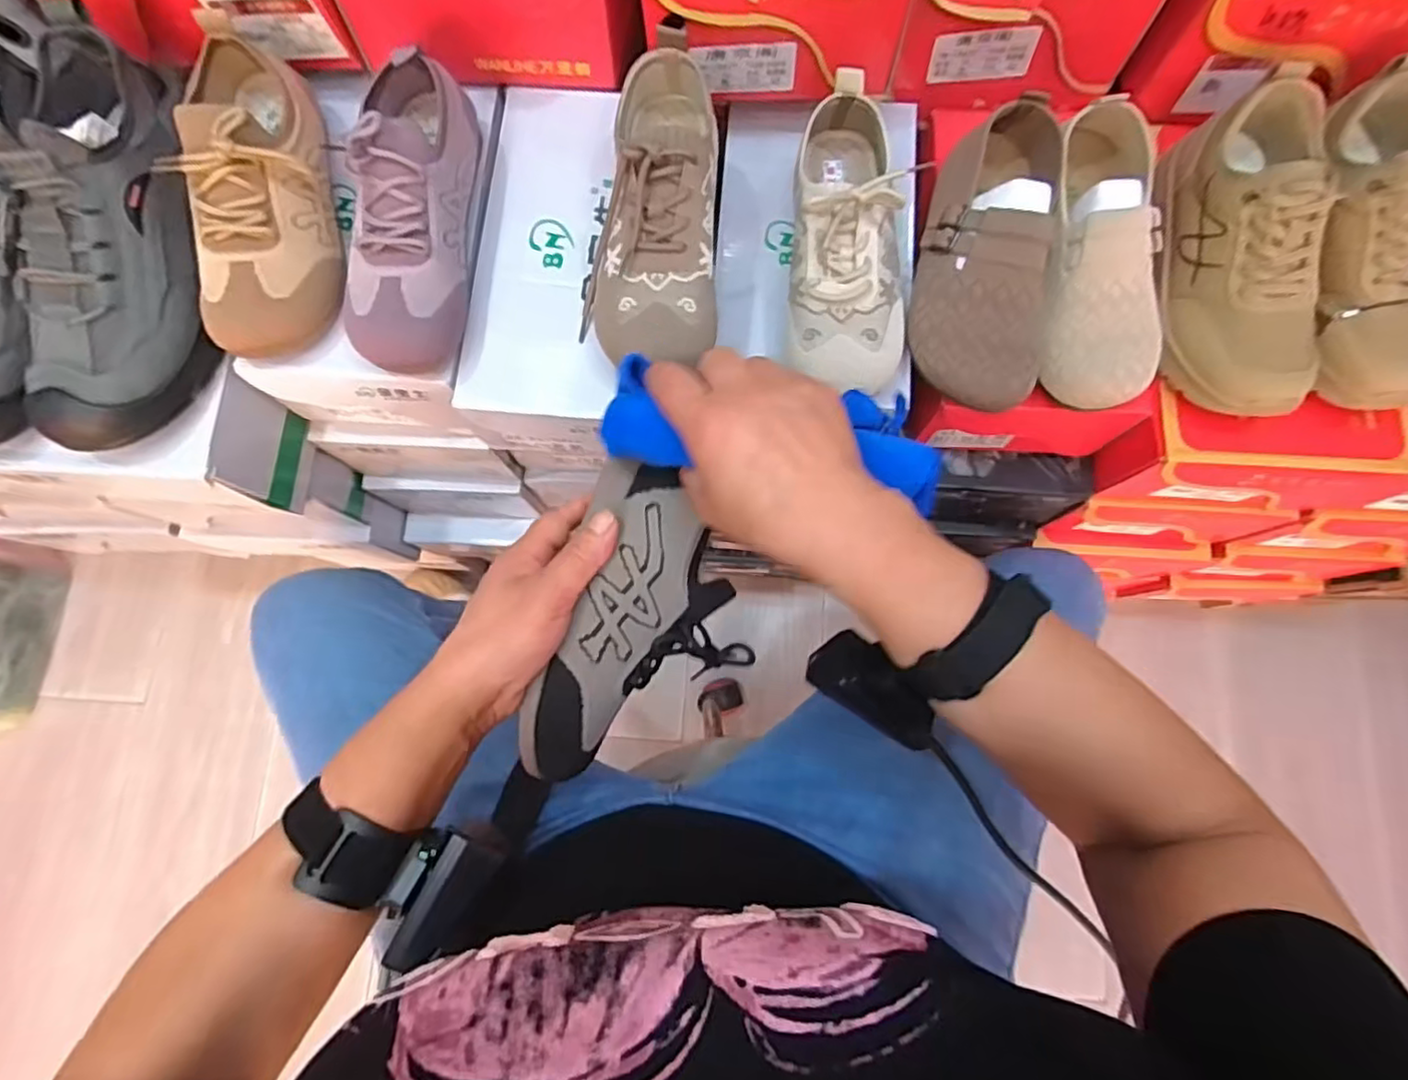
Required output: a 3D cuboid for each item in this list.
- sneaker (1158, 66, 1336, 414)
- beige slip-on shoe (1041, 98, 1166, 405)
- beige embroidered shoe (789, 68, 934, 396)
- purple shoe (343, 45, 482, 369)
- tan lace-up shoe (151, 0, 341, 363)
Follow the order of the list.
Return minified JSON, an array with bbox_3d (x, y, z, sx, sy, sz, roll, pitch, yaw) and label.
[{"bbox_3d":[0.392,-0.205,0.468,0.093,0.088,0.217,7,78,2],"label":"sneaker"},{"bbox_3d":[0.296,-0.213,0.471,0.083,0.061,0.229,5,78,1],"label":"beige slip-on shoe"},{"bbox_3d":[0.107,-0.224,0.467,0.081,0.071,0.221,2,78,0],"label":"beige embroidered shoe"},{"bbox_3d":[-0.202,-0.227,0.450,0.070,0.098,0.211,4,78,1],"label":"purple shoe"},{"bbox_3d":[-0.309,-0.250,0.451,0.081,0.083,0.216,-8,78,-2],"label":"tan lace-up shoe"}]

